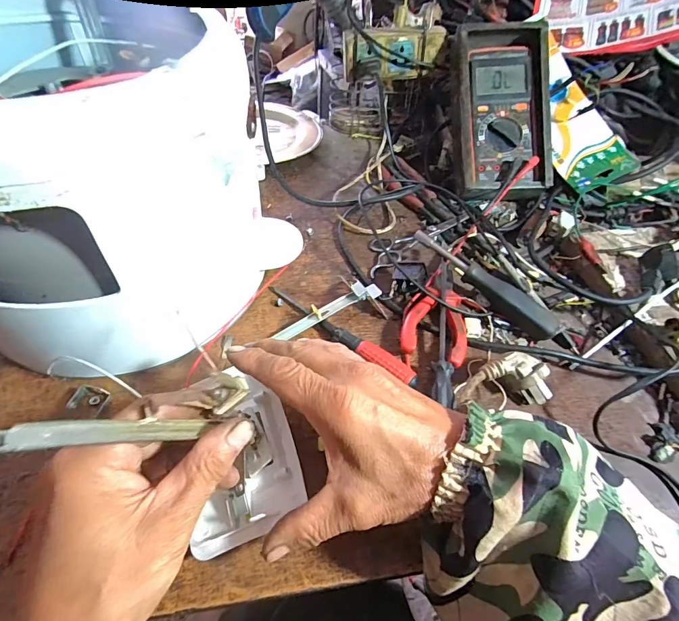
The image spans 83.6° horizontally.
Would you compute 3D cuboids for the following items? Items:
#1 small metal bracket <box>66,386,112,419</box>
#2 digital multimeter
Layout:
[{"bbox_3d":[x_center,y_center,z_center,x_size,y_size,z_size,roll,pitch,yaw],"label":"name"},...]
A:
[{"bbox_3d":[-0.194,0.068,0.292,0.020,0.009,0.024,11,52,6],"label":"small metal bracket"},{"bbox_3d":[0.195,-0.245,0.472,0.108,0.045,0.206,-3,86,2],"label":"digital multimeter"}]

